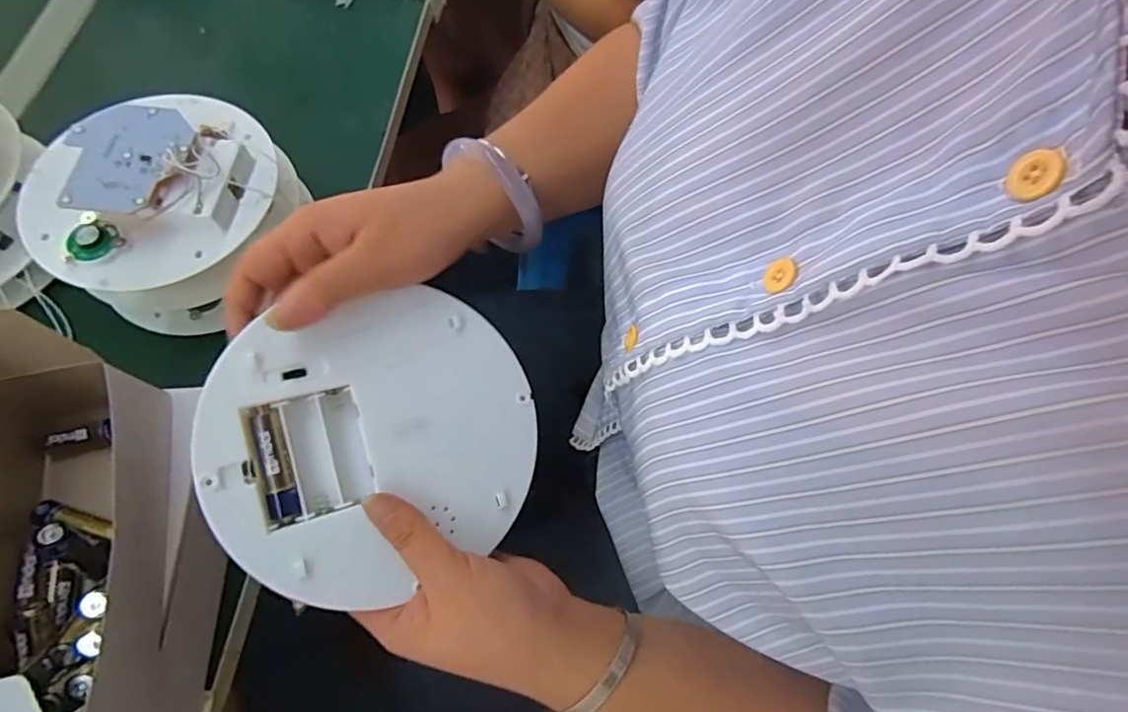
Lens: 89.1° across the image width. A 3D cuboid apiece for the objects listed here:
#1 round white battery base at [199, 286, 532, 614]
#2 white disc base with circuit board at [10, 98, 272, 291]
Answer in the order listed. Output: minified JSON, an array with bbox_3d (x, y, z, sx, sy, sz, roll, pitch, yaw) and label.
[{"bbox_3d":[-0.090,0.039,0.281,0.148,0.024,0.133,-22,90,-26],"label":"round white battery base"},{"bbox_3d":[-0.261,-0.112,0.356,0.148,0.032,0.132,-42,74,-16],"label":"white disc base with circuit board"}]

